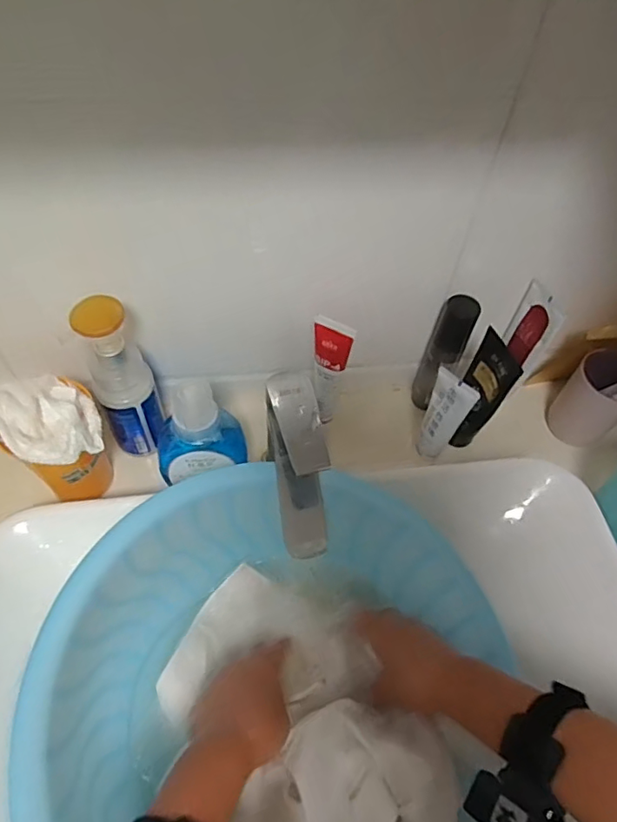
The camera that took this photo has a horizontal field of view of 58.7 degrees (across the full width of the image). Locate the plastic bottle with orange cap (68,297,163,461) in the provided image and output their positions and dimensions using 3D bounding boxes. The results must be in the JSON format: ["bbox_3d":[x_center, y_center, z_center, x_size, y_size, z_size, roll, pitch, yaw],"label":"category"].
[{"bbox_3d":[-0.177,-0.026,0.530,0.056,0.193,0.047,-19,59,-17],"label":"plastic bottle with orange cap"}]

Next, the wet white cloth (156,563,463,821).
[{"bbox_3d":[-0.011,0.246,0.454,0.173,0.079,0.260,-29,62,-21],"label":"wet white cloth"}]

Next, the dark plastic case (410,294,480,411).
[{"bbox_3d":[0.149,-0.062,0.610,0.035,0.153,0.032,31,59,16],"label":"dark plastic case"}]

